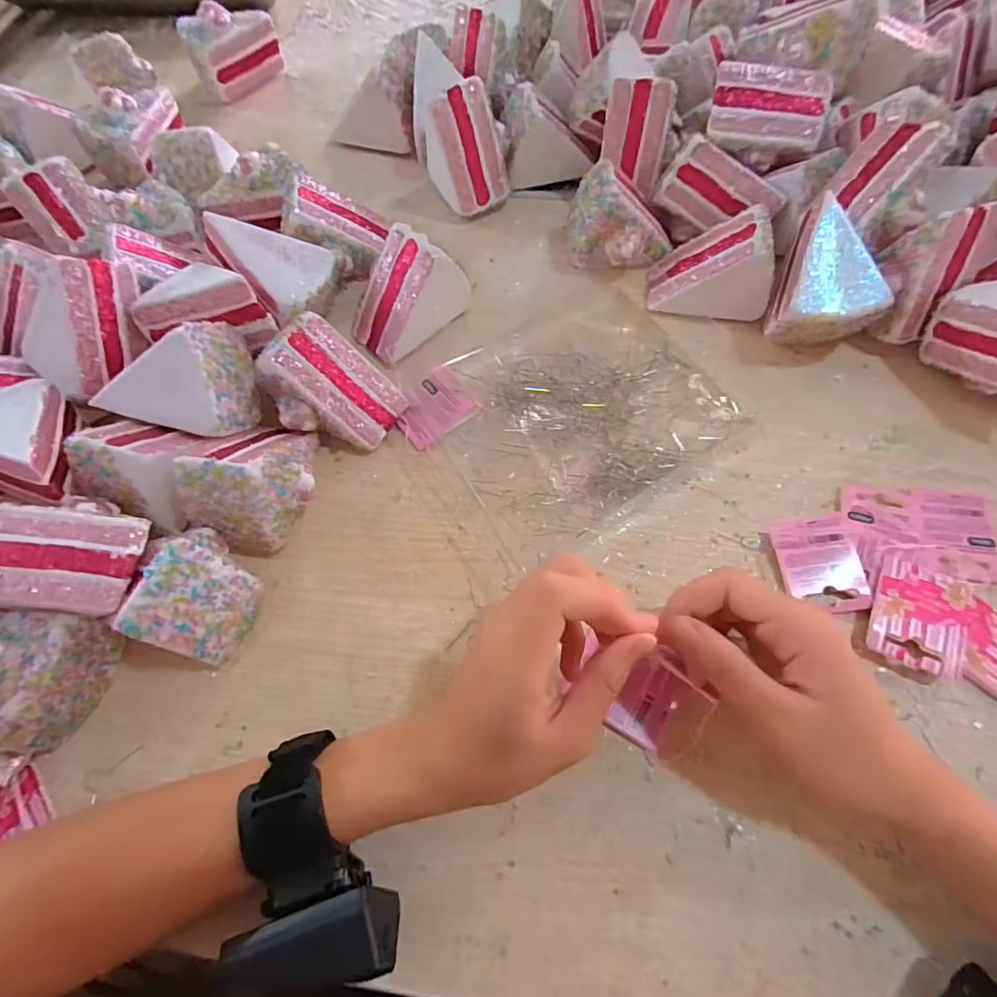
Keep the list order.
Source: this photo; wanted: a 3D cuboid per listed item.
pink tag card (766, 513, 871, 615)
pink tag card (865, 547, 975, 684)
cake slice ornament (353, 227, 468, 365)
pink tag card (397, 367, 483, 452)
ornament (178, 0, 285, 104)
[{"bbox_3d":[0.193,0.039,0.317,0.045,0.004,0.058,-7,66,6],"label":"pink tag card"},{"bbox_3d":[0.242,0.059,0.299,0.049,0.010,0.078,20,67,15],"label":"pink tag card"},{"bbox_3d":[-0.066,-0.150,0.377,0.052,0.060,0.078,41,72,19],"label":"cake slice ornament"},{"bbox_3d":[-0.045,-0.064,0.366,0.055,0.006,0.043,-40,69,-16],"label":"pink tag card"},{"bbox_3d":[-0.269,-0.453,0.526,0.047,0.064,0.091,30,69,16],"label":"ornament"}]

